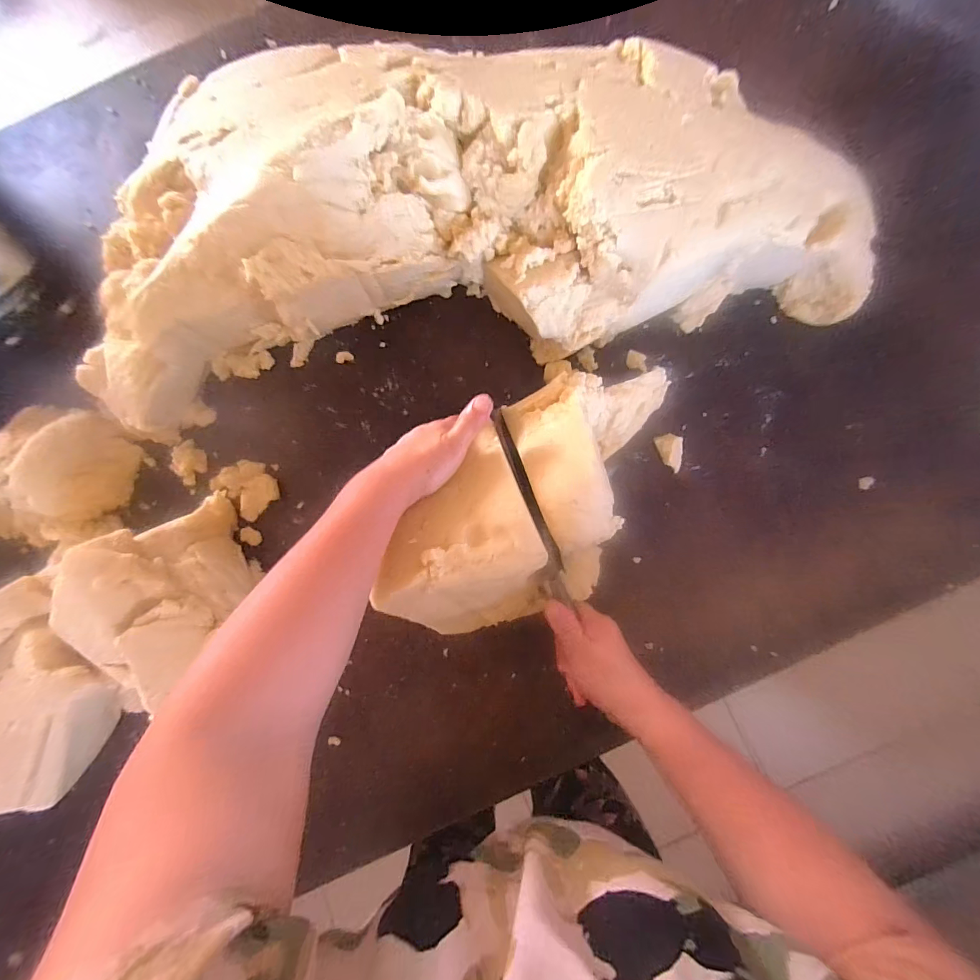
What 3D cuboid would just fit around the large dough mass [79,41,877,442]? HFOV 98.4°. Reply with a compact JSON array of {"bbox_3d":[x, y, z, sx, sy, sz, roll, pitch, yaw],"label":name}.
[{"bbox_3d":[-0.046,-0.321,0.467,0.905,0.180,0.366,-10,84,2],"label":"large dough mass"}]

